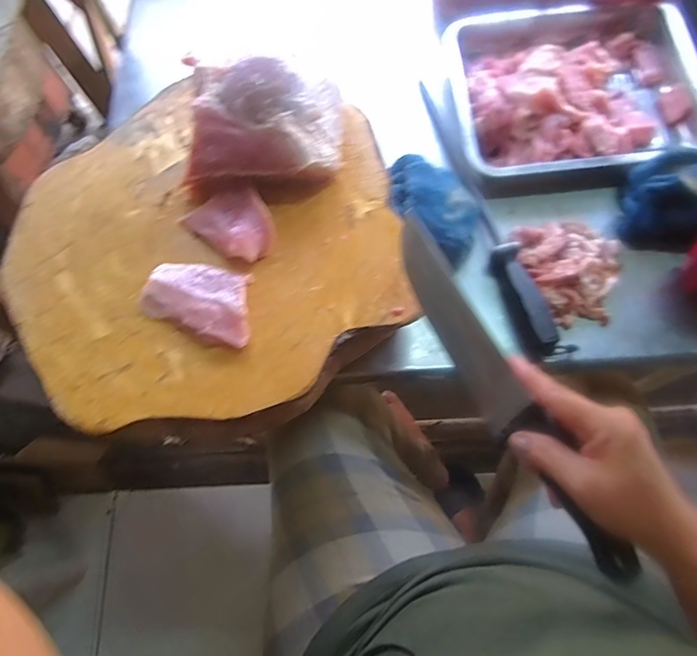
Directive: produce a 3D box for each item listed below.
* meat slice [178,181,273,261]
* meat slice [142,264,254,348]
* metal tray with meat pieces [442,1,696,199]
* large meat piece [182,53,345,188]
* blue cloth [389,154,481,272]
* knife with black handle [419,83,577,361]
[{"bbox_3d":[-0.117,-0.102,0.466,0.076,0.028,0.087,-30,73,-8],"label":"meat slice"},{"bbox_3d":[-0.142,-0.025,0.442,0.106,0.014,0.072,9,72,5],"label":"meat slice"},{"bbox_3d":[0.299,-0.319,0.628,0.327,0.052,0.288,-5,71,0],"label":"metal tray with meat pieces"},{"bbox_3d":[-0.085,-0.201,0.476,0.154,0.083,0.107,0,71,2],"label":"large meat piece"},{"bbox_3d":[0.106,-0.151,0.556,0.091,0.034,0.161,-31,73,-8],"label":"blue cloth"},{"bbox_3d":[0.157,-0.151,0.563,0.048,0.023,0.399,-20,72,-5],"label":"knife with black handle"}]

